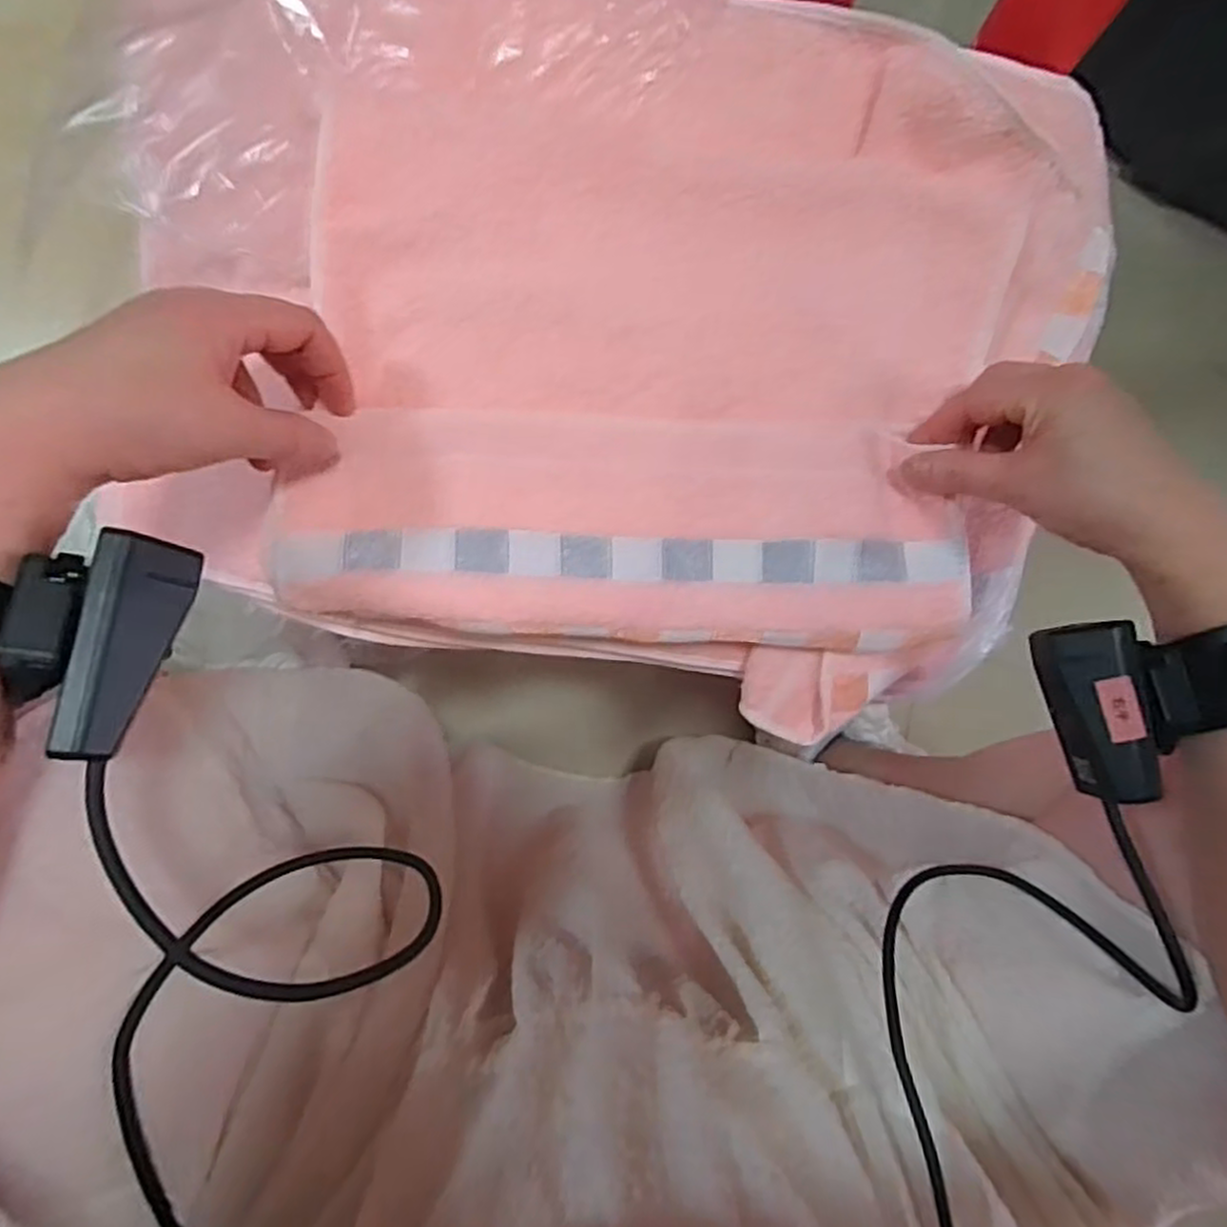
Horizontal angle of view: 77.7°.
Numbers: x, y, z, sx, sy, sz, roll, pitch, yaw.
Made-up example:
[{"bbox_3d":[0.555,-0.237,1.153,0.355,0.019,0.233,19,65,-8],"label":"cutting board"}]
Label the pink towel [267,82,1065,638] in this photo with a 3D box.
[{"bbox_3d":[0.027,-0.112,0.363,0.326,0.021,0.238,4,92,-8],"label":"pink towel"}]

